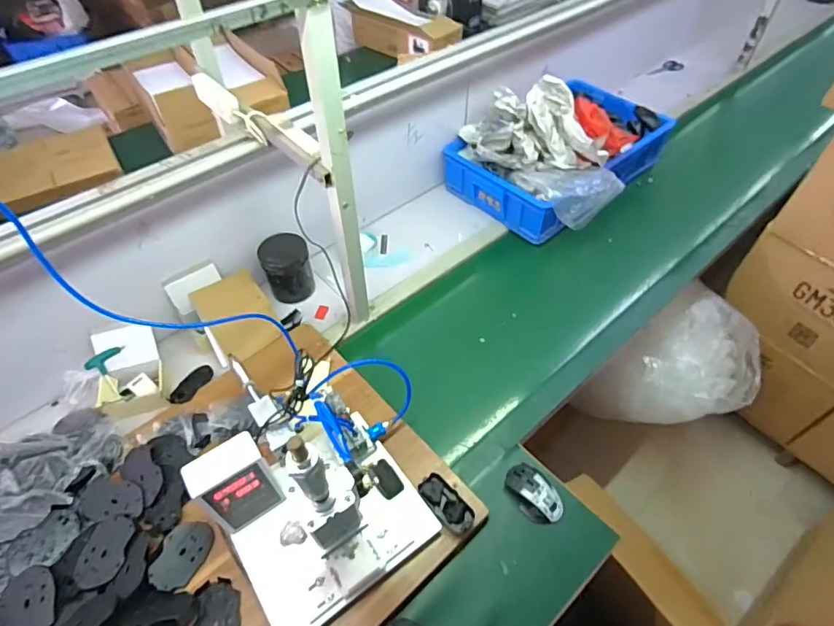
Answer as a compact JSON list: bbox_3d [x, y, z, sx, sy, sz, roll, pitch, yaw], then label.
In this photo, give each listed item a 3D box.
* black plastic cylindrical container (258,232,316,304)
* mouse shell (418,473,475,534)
[{"bbox_3d":[-0.322,-0.109,1.213,0.116,0.137,0.120,-1,51,1],"label":"black plastic cylindrical container"},{"bbox_3d":[0.051,0.339,0.863,0.053,0.014,0.110,-34,58,-23],"label":"mouse shell"}]

